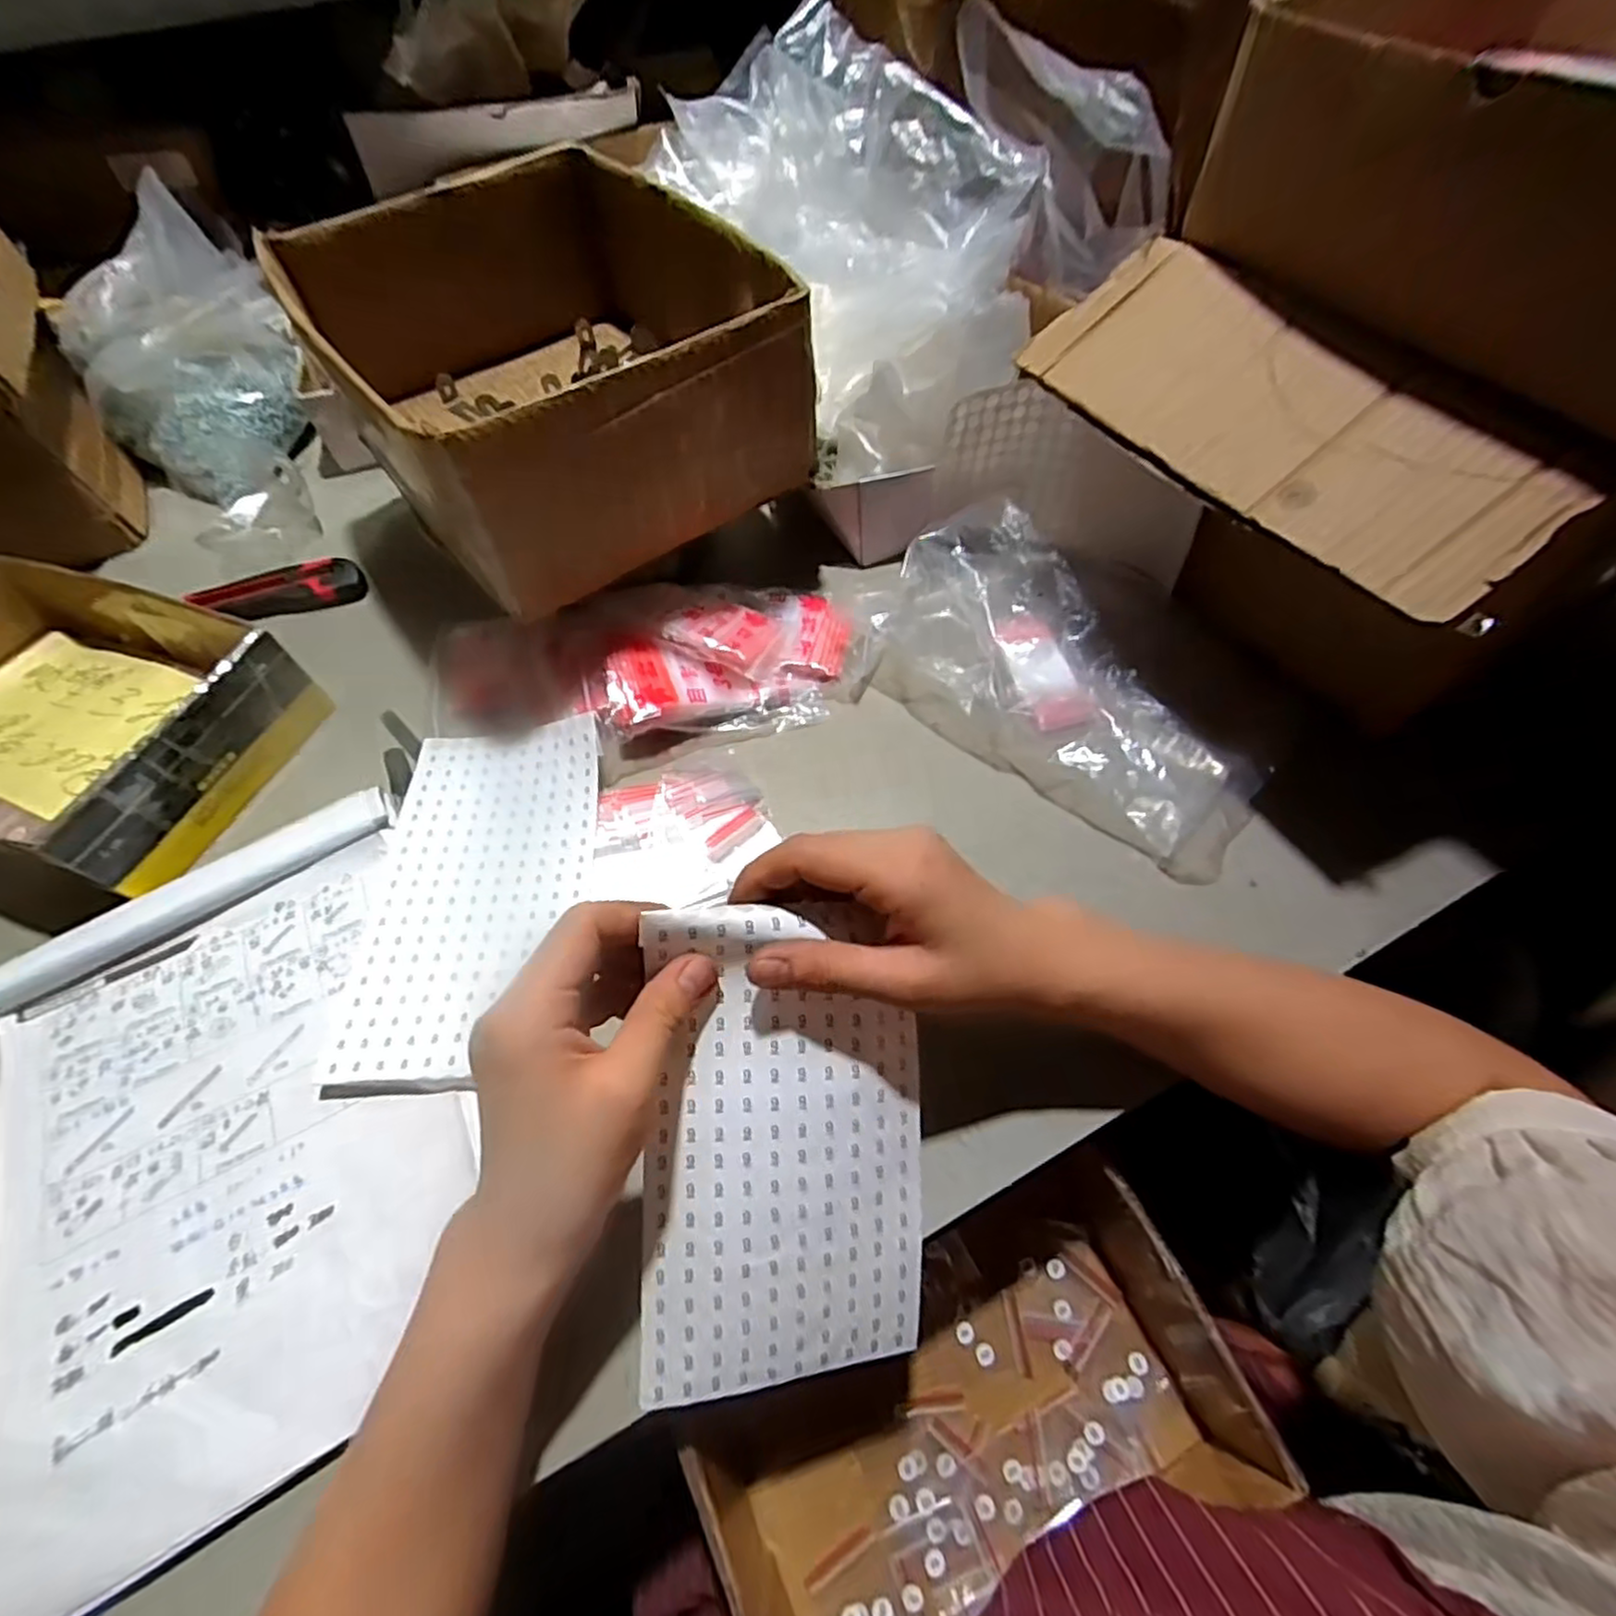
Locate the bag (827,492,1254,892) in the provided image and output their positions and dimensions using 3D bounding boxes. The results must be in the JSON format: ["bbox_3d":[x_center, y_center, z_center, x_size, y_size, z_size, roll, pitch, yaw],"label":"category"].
[{"bbox_3d":[0.139,-0.090,0.474,0.145,0.058,0.326,-31,62,-16],"label":"bag"}]

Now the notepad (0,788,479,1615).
[{"bbox_3d":[-0.292,0.156,0.358,0.212,0.016,0.313,-27,61,-13],"label":"notepad"}]

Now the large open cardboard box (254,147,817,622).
[{"bbox_3d":[-0.180,-0.308,0.496,0.248,0.118,0.308,-32,62,-17],"label":"large open cardboard box"}]

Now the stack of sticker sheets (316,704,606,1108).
[{"bbox_3d":[-0.192,0.045,0.419,0.123,0.017,0.224,-4,58,0],"label":"stack of sticker sheets"}]

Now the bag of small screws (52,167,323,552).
[{"bbox_3d":[-0.521,-0.367,0.619,0.177,0.154,0.272,-35,63,-18],"label":"bag of small screws"}]

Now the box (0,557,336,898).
[{"bbox_3d":[-0.493,-0.065,0.474,0.257,0.065,0.183,17,60,13],"label":"box"}]

